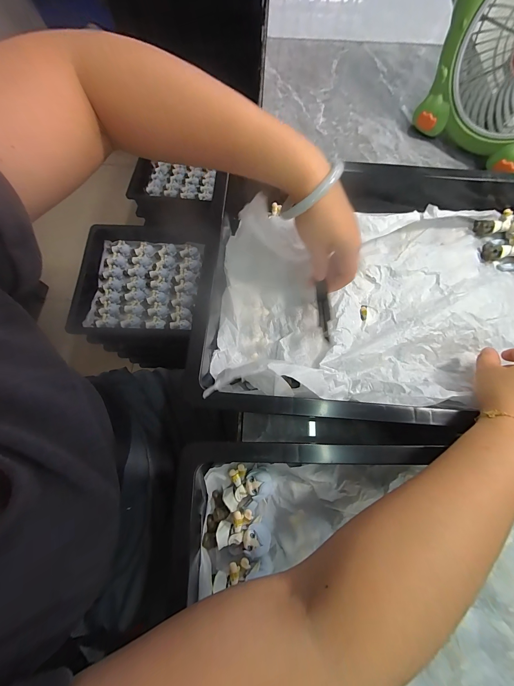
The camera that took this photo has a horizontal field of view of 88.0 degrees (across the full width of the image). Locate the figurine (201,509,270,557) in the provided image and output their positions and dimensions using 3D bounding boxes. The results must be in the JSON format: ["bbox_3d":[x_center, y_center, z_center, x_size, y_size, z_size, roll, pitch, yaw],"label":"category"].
[{"bbox_3d":[-0.019,0.179,0.254,0.062,0.020,0.033,-4,73,11],"label":"figurine"}]

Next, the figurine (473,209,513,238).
[{"bbox_3d":[0.337,-0.157,0.357,0.071,0.023,0.037,-4,73,13],"label":"figurine"}]

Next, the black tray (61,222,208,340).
[{"bbox_3d":[-0.304,-0.167,0.709,0.311,0.057,0.334,4,74,1],"label":"black tray"}]

